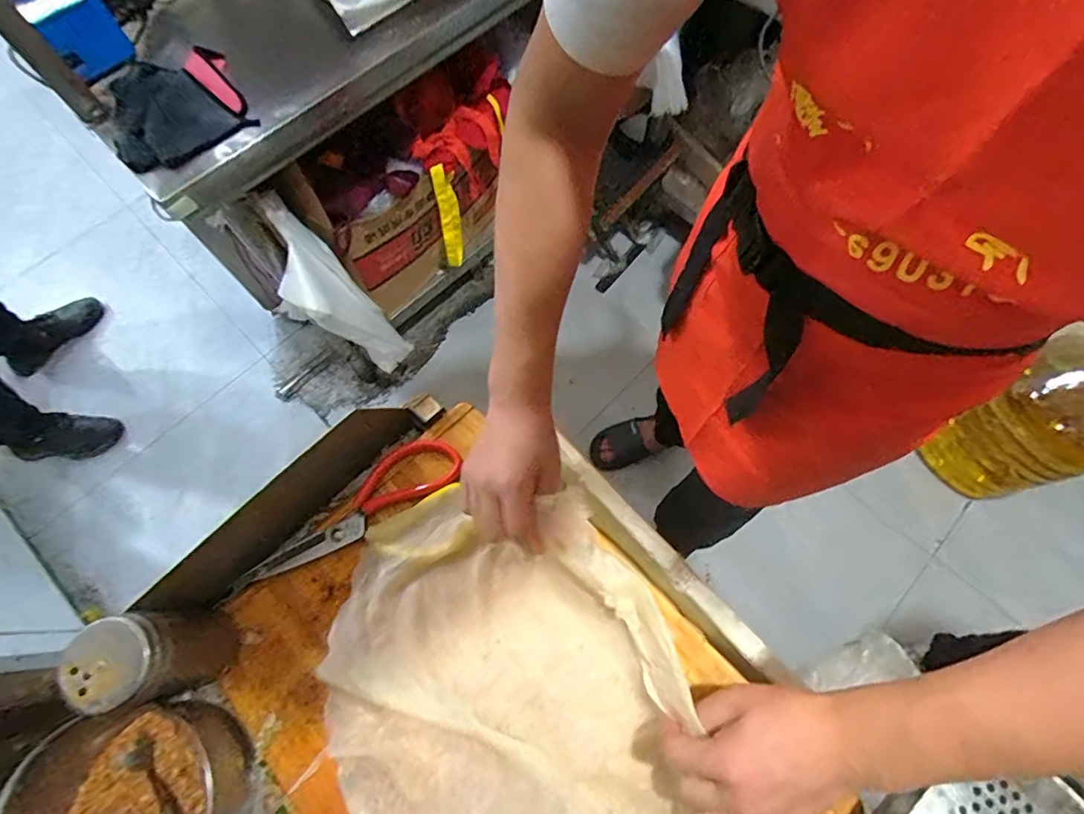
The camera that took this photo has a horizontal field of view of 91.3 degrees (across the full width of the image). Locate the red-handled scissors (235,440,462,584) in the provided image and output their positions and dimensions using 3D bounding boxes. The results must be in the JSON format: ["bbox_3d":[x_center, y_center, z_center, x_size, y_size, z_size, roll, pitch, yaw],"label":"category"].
[{"bbox_3d":[-0.185,0.099,0.516,0.223,0.016,0.058,-30,70,-10],"label":"red-handled scissors"}]

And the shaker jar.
[{"bbox_3d":[-0.303,0.198,0.424,0.063,0.120,0.063,-1,68,2],"label":"shaker jar"}]

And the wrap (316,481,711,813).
[{"bbox_3d":[-0.036,0.231,0.433,0.283,0.054,0.309,-3,68,1],"label":"wrap"}]

